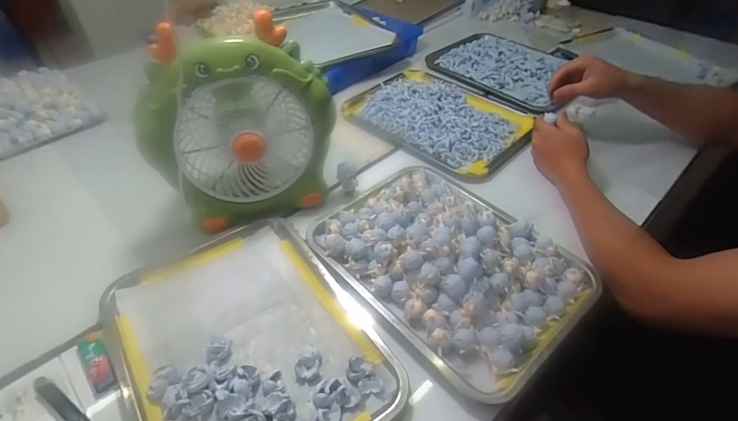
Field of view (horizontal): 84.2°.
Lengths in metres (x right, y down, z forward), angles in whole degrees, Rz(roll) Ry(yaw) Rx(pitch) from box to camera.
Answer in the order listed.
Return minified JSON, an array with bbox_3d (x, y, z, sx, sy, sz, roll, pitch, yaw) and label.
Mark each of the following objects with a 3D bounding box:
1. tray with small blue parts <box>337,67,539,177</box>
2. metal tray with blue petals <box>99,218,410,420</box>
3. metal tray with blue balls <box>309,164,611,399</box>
[{"bbox_3d":[0.141,-0.212,0.842,0.346,0.023,0.275,31,52,28],"label":"tray with small blue parts"},{"bbox_3d":[-0.152,0.151,0.492,0.261,0.028,0.359,-27,50,-25],"label":"metal tray with blue petals"},{"bbox_3d":[0.108,0.050,0.562,0.264,0.044,0.353,-31,52,-27],"label":"metal tray with blue balls"}]

